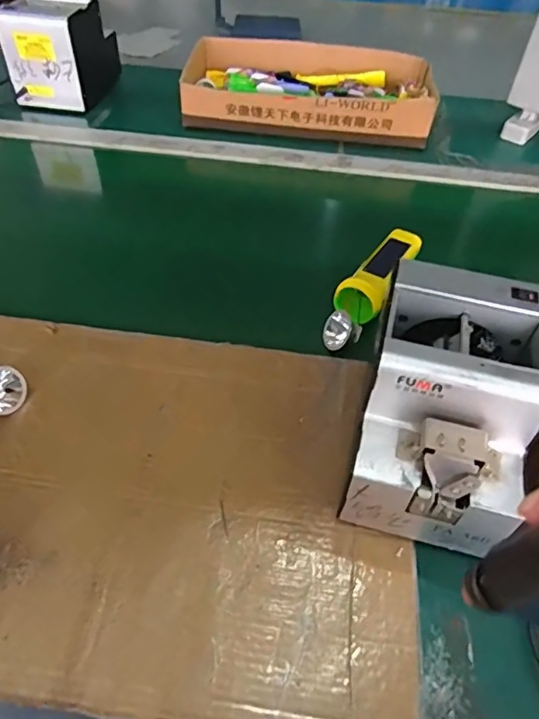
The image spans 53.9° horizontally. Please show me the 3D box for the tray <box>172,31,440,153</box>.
[{"bbox_3d":[0.068,-0.477,0.937,0.409,0.072,0.238,4,48,1],"label":"tray"}]

